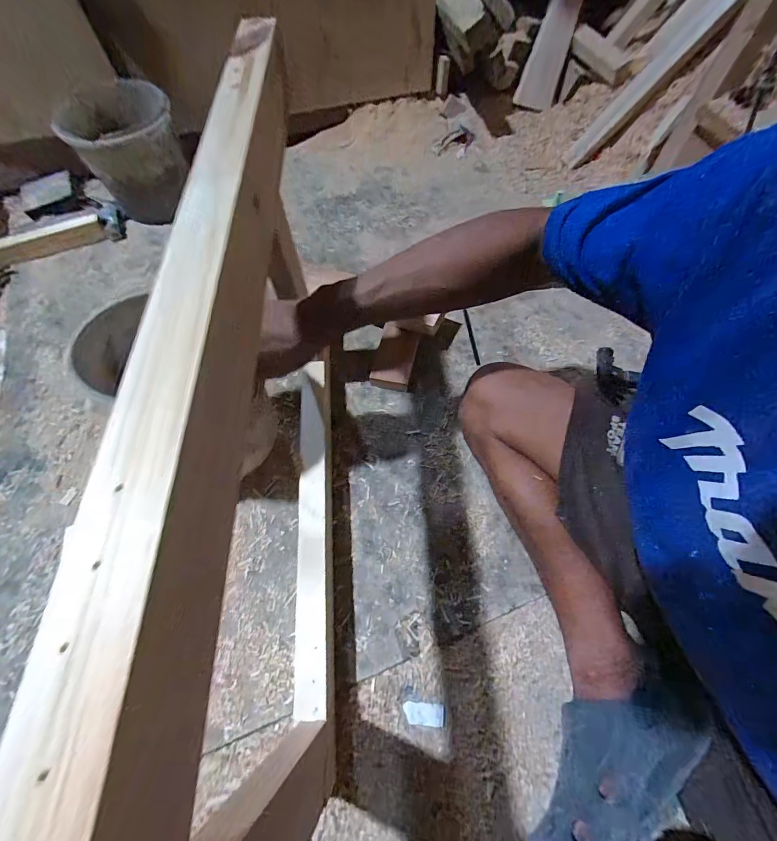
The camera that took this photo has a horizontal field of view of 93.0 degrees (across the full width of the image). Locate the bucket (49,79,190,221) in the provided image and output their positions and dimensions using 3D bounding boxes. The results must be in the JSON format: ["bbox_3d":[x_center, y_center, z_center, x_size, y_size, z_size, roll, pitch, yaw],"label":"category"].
[{"bbox_3d":[-0.554,-0.580,0.796,0.190,0.199,0.206,0,62,0],"label":"bucket"}]

